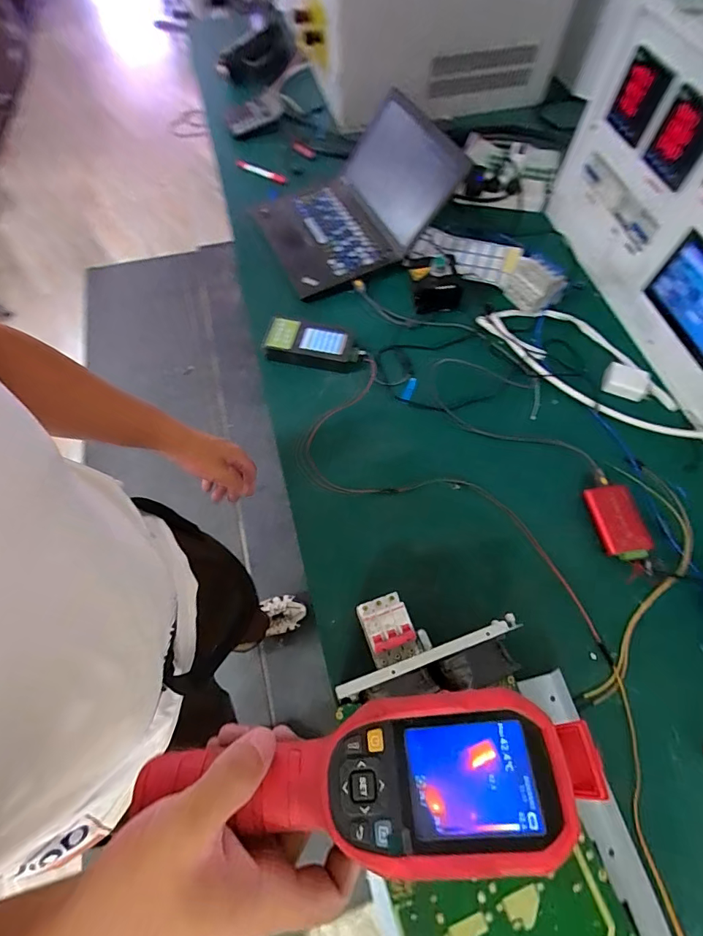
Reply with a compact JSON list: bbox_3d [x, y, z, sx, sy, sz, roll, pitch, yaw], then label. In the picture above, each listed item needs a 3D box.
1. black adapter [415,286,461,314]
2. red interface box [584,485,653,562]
[{"bbox_3d":[0.157,-0.306,0.773,0.076,0.049,0.019,0,65,2],"label":"black adapter"},{"bbox_3d":[0.381,0.076,0.601,0.070,0.023,0.107,-13,66,-4],"label":"red interface box"}]

